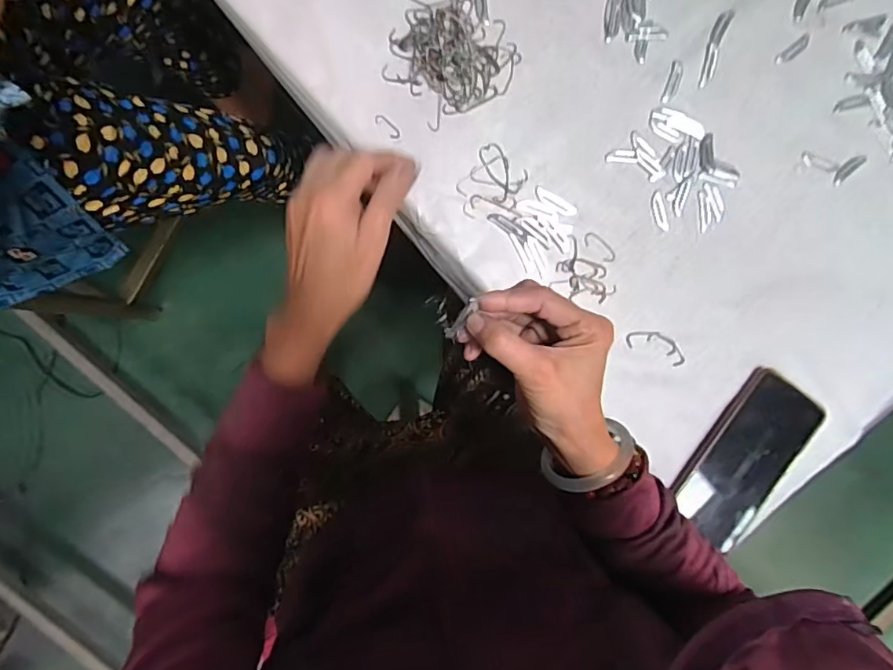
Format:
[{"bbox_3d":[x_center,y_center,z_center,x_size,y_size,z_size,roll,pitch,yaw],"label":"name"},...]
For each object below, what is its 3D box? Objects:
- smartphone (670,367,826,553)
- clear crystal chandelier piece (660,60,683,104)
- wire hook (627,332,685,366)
[{"bbox_3d":[0.280,0.114,0.483,0.081,0.011,0.159,35,91,-5],"label":"smartphone"},{"bbox_3d":[0.202,-0.225,0.459,0.012,0.004,0.038,17,92,-5],"label":"clear crystal chandelier piece"},{"bbox_3d":[0.194,0.010,0.473,0.058,0.004,0.022,22,92,-5],"label":"wire hook"}]

